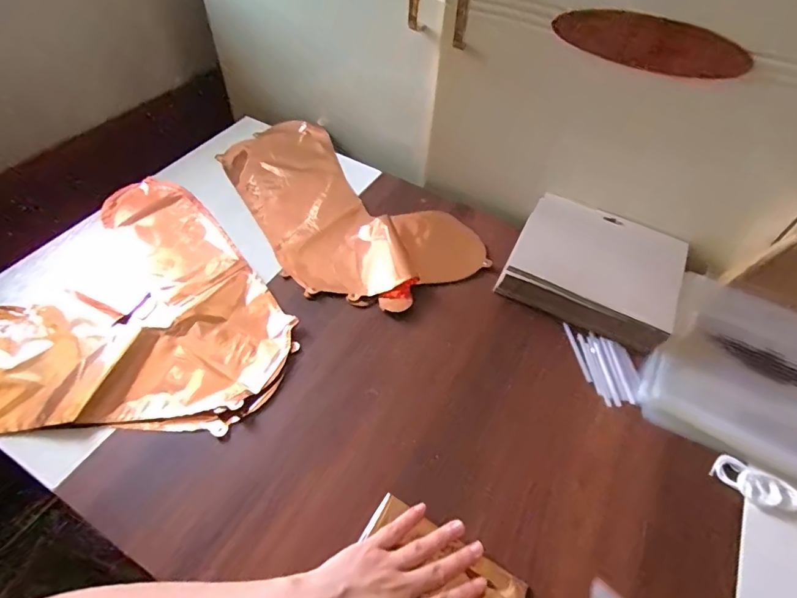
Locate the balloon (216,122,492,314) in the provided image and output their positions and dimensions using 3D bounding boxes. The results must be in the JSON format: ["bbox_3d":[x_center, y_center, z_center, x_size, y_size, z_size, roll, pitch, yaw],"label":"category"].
[{"bbox_3d":[-0.099,-0.138,0.647,0.226,0.018,0.416,-34,61,-27],"label":"balloon"}]

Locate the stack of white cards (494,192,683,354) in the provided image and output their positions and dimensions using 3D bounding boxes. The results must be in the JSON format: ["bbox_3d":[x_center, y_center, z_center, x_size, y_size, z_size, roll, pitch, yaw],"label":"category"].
[{"bbox_3d":[0.244,-0.040,0.568,0.197,0.055,0.178,27,55,16],"label":"stack of white cards"}]

